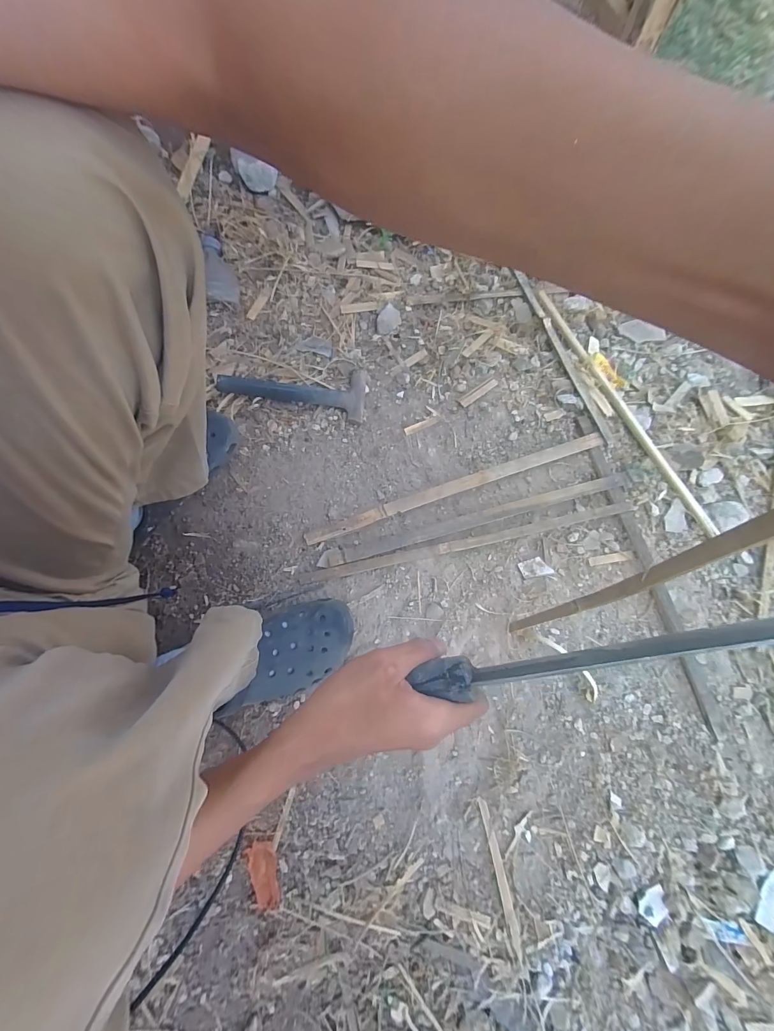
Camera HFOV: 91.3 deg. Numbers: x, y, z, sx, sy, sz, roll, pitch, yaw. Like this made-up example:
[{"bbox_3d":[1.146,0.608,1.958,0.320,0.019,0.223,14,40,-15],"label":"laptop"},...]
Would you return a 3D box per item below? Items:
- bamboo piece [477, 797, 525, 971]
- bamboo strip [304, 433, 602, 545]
[{"bbox_3d":[0.144,0.459,0.481,0.013,0.004,0.166,-11,68,-4],"label":"bamboo piece"},{"bbox_3d":[0.112,-0.046,0.586,0.487,0.008,0.022,-19,87,-6],"label":"bamboo strip"}]

